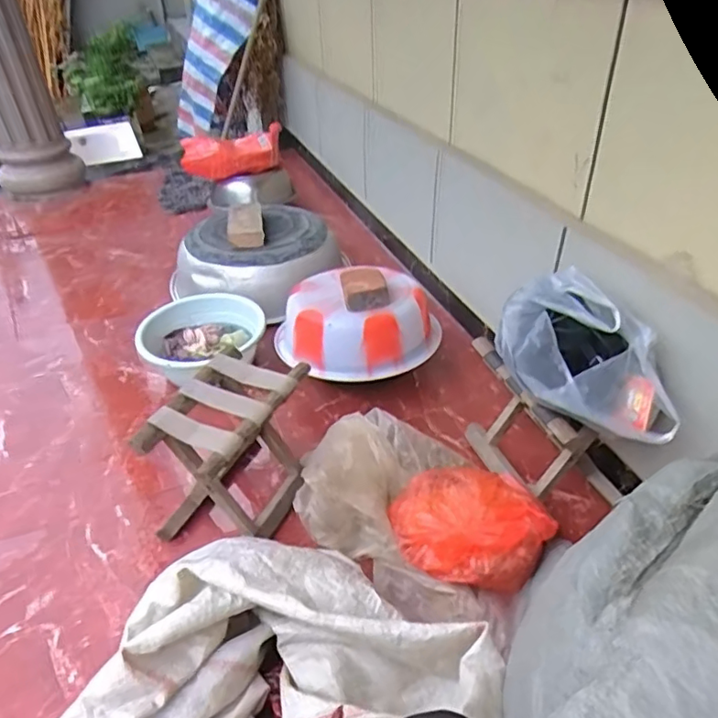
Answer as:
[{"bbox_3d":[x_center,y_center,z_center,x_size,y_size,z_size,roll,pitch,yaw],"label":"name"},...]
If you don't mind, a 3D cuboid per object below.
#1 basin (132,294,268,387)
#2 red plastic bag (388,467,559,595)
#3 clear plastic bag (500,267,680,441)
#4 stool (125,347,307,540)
[{"bbox_3d":[-0.432,-0.056,1.589,0.312,0.130,0.292,-1,38,1],"label":"basin"},{"bbox_3d":[0.216,0.319,1.109,0.299,0.103,0.236,10,39,16],"label":"red plastic bag"},{"bbox_3d":[0.404,-0.003,1.009,0.318,0.199,0.177,10,39,16],"label":"clear plastic bag"},{"bbox_3d":[-0.247,0.187,1.151,0.208,0.283,0.307,15,41,21],"label":"stool"}]

